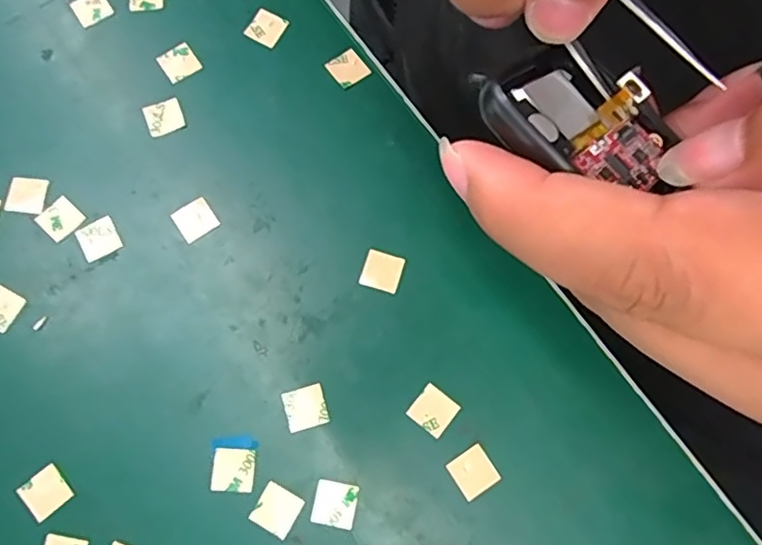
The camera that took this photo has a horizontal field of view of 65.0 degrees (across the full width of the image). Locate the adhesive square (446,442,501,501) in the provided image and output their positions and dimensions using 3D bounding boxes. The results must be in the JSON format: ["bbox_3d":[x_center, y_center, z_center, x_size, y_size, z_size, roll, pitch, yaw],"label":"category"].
[{"bbox_3d":[0.035,0.075,0.226,0.015,0.004,0.015,-33,75,-7],"label":"adhesive square"}]

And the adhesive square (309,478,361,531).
[{"bbox_3d":[-0.017,0.086,0.221,0.016,0.004,0.016,12,75,2],"label":"adhesive square"}]

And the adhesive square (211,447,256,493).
[{"bbox_3d":[-0.056,0.074,0.224,0.015,0.004,0.016,3,75,0],"label":"adhesive square"}]

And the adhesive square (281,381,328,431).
[{"bbox_3d":[-0.029,0.052,0.230,0.016,0.004,0.016,-17,76,-5],"label":"adhesive square"}]

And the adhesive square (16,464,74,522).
[{"bbox_3d":[-0.125,0.082,0.222,0.015,0.004,0.016,-39,80,-12],"label":"adhesive square"}]

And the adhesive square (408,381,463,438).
[{"bbox_3d":[0.020,0.053,0.230,0.015,0.004,0.015,38,78,9],"label":"adhesive square"}]

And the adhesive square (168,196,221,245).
[{"bbox_3d":[-0.078,-0.023,0.249,0.016,0.004,0.016,-36,79,-10],"label":"adhesive square"}]

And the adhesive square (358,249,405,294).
[{"bbox_3d":[0.000,-0.001,0.244,0.016,0.004,0.015,18,76,4],"label":"adhesive square"}]

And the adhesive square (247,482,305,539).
[{"bbox_3d":[-0.039,0.088,0.220,0.015,0.004,0.015,30,77,7],"label":"adhesive square"}]

